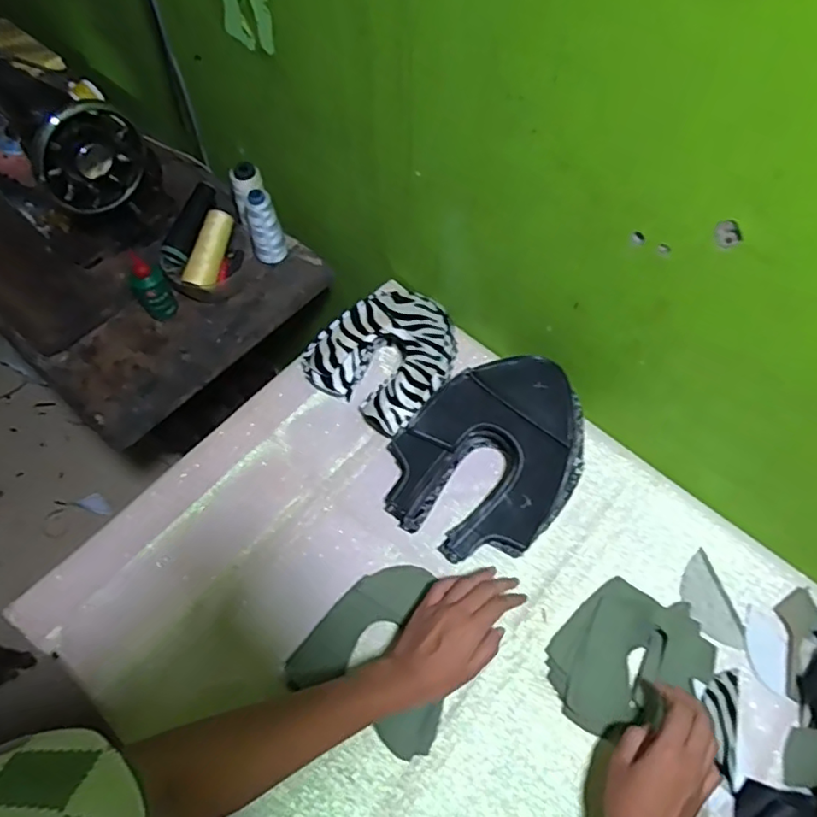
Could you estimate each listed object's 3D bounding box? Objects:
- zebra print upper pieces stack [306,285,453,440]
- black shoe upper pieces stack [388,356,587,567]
[{"bbox_3d":[-0.021,-0.073,0.760,0.164,0.078,0.184,35,67,17],"label":"zebra print upper pieces stack"},{"bbox_3d":[0.095,0.047,0.683,0.195,0.100,0.238,35,67,17],"label":"black shoe upper pieces stack"}]

